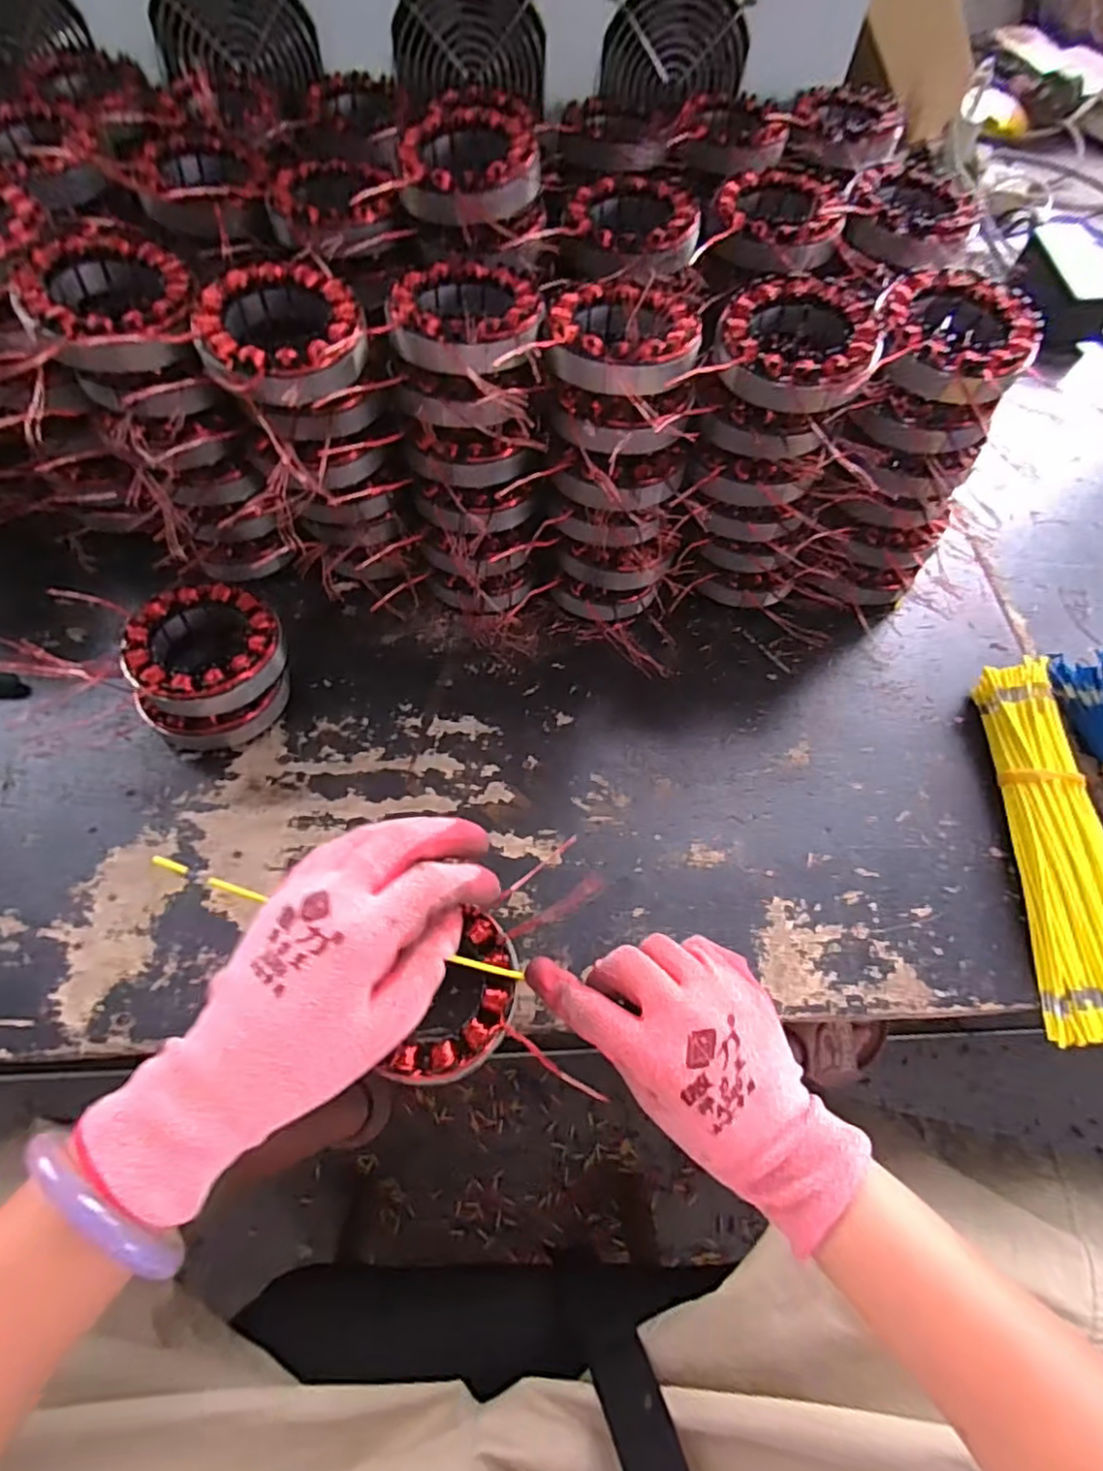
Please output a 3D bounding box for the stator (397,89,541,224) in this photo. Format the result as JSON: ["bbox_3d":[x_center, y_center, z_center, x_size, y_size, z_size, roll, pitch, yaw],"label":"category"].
[{"bbox_3d":[-0.051,-0.352,0.412,0.087,0.041,0.098,-5,62,-7],"label":"stator"}]

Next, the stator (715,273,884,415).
[{"bbox_3d":[0.140,-0.224,0.374,0.085,0.027,0.087,2,61,-3],"label":"stator"}]

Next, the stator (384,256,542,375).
[{"bbox_3d":[-0.049,-0.237,0.377,0.084,0.034,0.083,2,61,-3],"label":"stator"}]

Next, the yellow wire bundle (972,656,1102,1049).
[{"bbox_3d":[0.323,0.064,0.411,0.069,0.033,0.239,7,61,0],"label":"yellow wire bundle"}]

